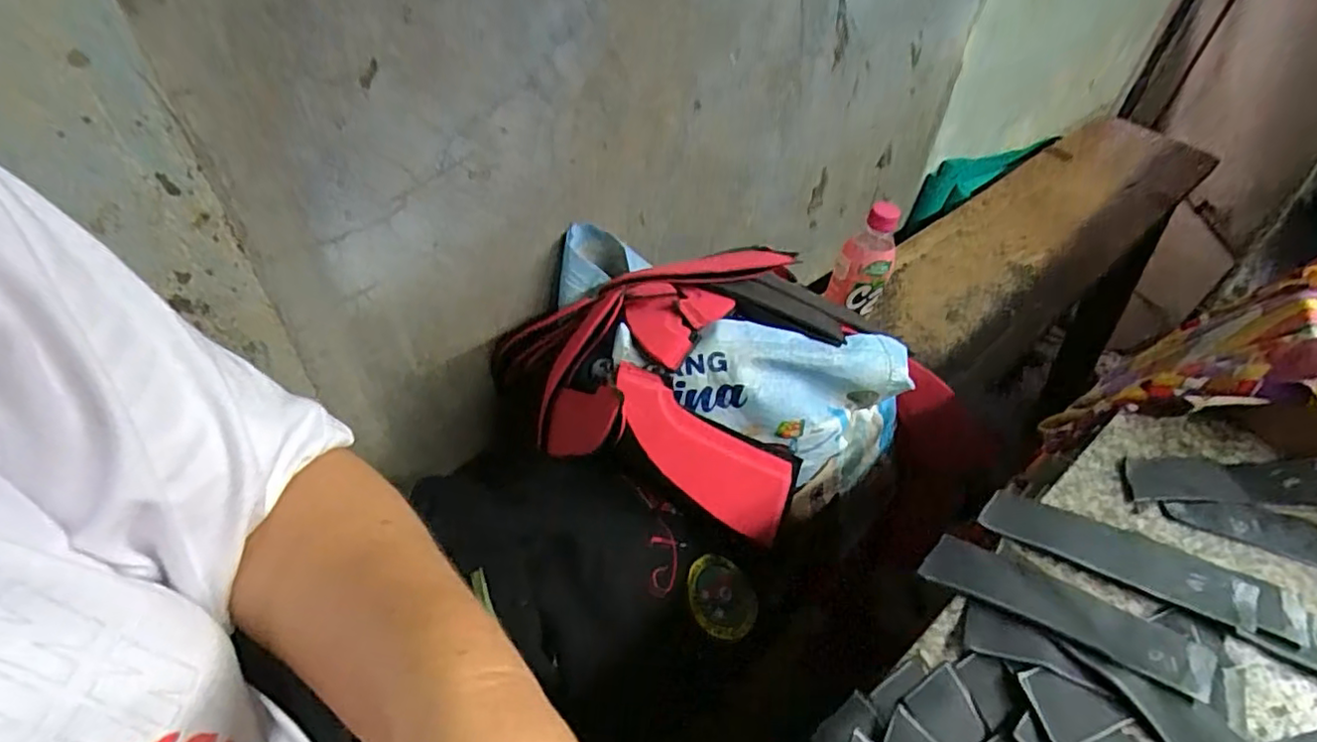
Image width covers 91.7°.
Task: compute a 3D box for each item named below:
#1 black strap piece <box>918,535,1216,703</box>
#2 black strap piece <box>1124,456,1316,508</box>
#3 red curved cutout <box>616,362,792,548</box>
[{"bbox_3d":[0.185,0.108,0.291,0.117,0.007,0.030,23,49,17],"label":"black strap piece"},{"bbox_3d":[0.318,0.060,0.353,0.124,0.004,0.030,3,46,-2],"label":"black strap piece"},{"bbox_3d":[0.034,0.069,0.513,0.175,0.031,0.065,35,79,-13],"label":"red curved cutout"}]

